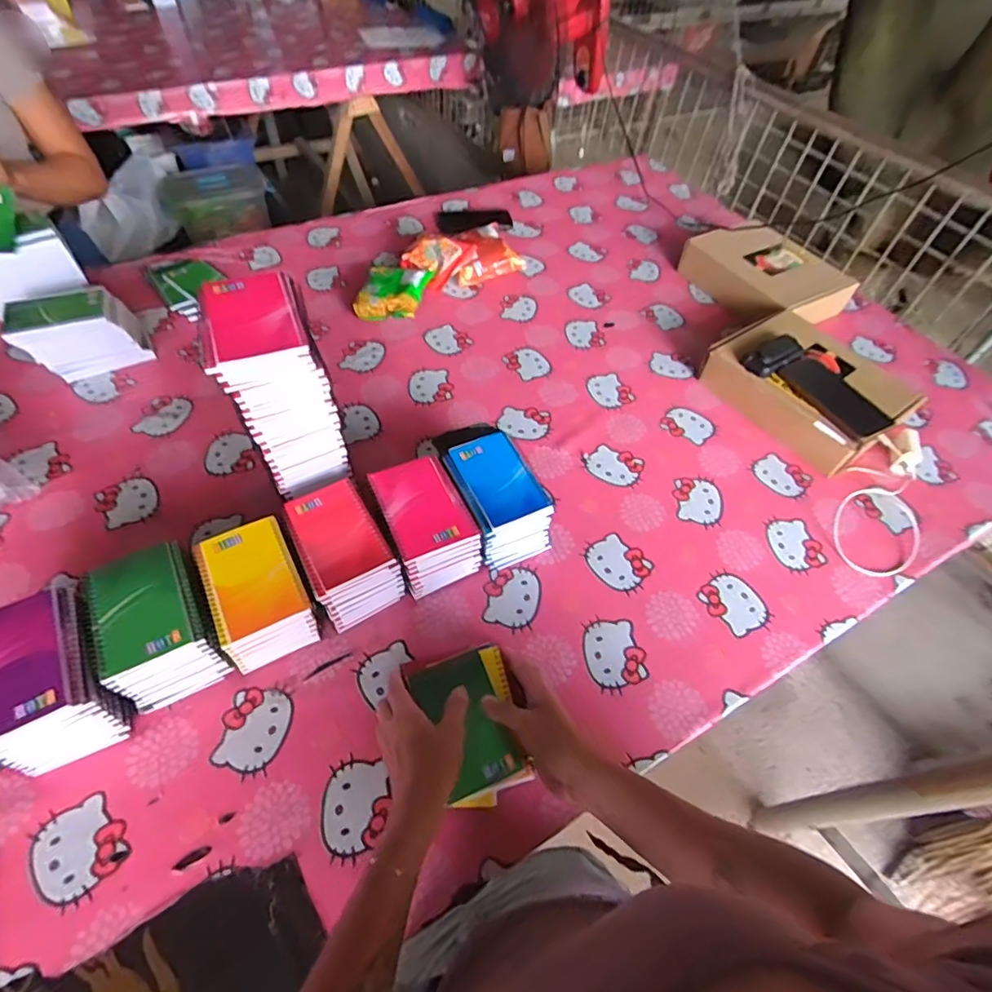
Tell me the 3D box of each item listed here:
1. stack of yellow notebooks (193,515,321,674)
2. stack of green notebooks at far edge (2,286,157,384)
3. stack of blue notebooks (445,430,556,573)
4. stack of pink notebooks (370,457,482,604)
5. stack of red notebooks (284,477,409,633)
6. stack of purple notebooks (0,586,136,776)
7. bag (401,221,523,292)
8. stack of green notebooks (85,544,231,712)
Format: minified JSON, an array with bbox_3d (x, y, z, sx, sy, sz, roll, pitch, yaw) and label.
[{"bbox_3d":[-0.268,0.112,0.597,0.094,0.102,0.137,-23,59,-20],"label":"stack of yellow notebooks"},{"bbox_3d":[-0.653,-0.253,0.828,0.163,0.105,0.081,-19,58,-18],"label":"stack of green notebooks at far edge"},{"bbox_3d":[-0.001,0.008,0.690,0.097,0.105,0.142,-19,58,-18],"label":"stack of blue notebooks"},{"bbox_3d":[-0.090,0.039,0.657,0.097,0.102,0.138,-22,59,-20],"label":"stack of pink notebooks"},{"bbox_3d":[-0.186,0.069,0.634,0.097,0.097,0.142,-25,60,-21],"label":"stack of red notebooks"},{"bbox_3d":[-0.440,0.186,0.521,0.101,0.118,0.139,-24,60,-21],"label":"stack of purple notebooks"},{"bbox_3d":[-0.064,-0.475,1.051,0.217,0.064,0.117,-25,60,-21],"label":"bag"},{"bbox_3d":[-0.363,0.142,0.571,0.101,0.101,0.139,-24,60,-21],"label":"stack of green notebooks"}]

